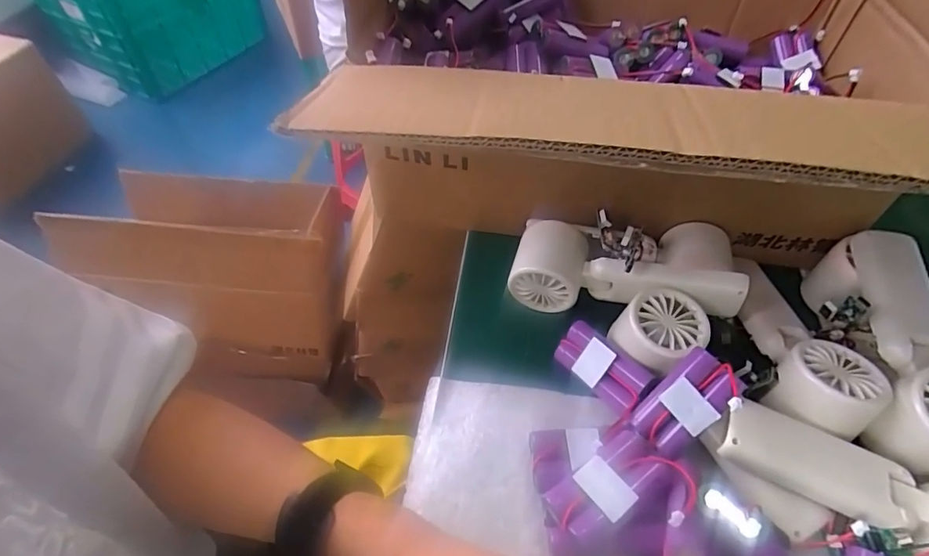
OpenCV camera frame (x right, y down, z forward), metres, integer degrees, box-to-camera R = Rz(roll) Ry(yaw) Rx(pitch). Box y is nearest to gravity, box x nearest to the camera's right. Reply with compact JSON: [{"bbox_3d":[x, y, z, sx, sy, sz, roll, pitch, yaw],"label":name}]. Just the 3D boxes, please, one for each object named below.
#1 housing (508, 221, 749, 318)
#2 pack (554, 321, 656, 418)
[{"bbox_3d":[0.120,-0.004,0.356,0.163,0.064,0.069,18,54,15],"label":"housing"},{"bbox_3d":[0.094,0.061,0.324,0.035,0.015,0.067,-51,52,7],"label":"pack"}]

